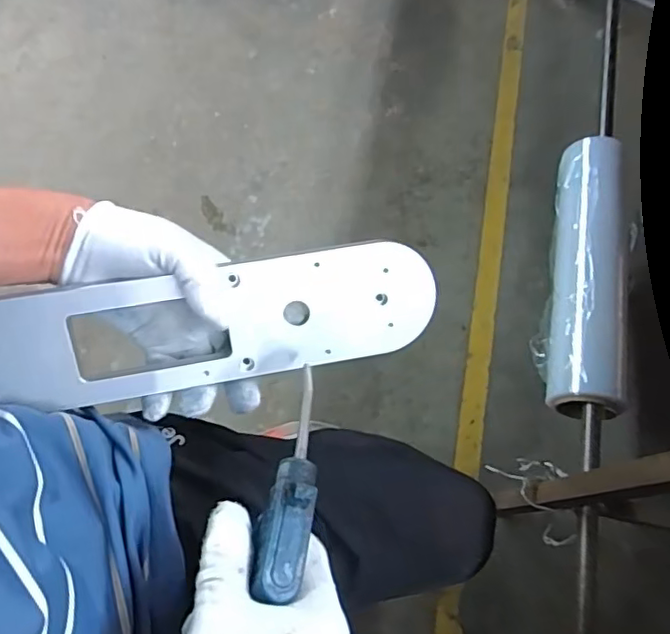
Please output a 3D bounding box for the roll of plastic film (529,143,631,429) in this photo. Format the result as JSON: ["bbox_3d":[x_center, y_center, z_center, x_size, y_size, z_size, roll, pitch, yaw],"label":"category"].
[{"bbox_3d":[0.381,-0.065,0.891,0.100,0.106,0.437,12,68,2],"label":"roll of plastic film"}]

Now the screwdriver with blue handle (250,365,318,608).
[{"bbox_3d":[-0.022,0.085,0.291,0.025,0.026,0.102,9,53,0],"label":"screwdriver with blue handle"}]

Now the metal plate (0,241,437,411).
[{"bbox_3d":[-0.084,0.007,0.389,0.304,0.008,0.080,-10,108,-8],"label":"metal plate"}]

